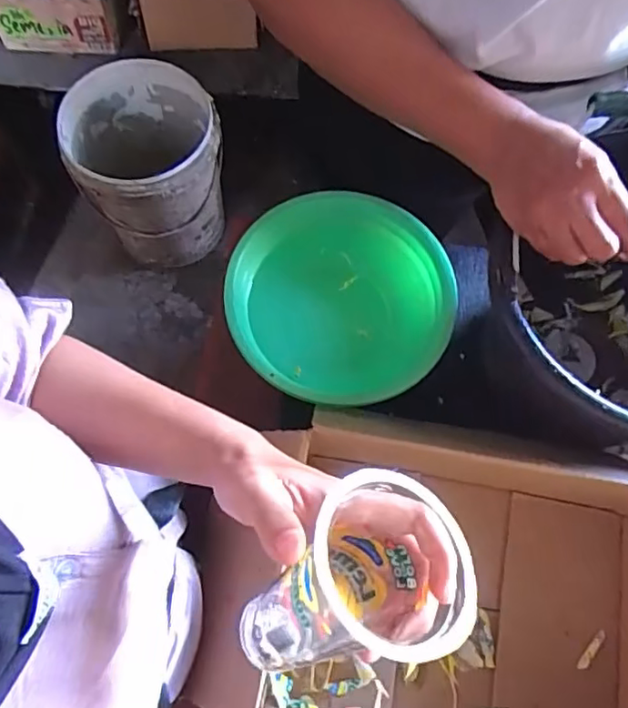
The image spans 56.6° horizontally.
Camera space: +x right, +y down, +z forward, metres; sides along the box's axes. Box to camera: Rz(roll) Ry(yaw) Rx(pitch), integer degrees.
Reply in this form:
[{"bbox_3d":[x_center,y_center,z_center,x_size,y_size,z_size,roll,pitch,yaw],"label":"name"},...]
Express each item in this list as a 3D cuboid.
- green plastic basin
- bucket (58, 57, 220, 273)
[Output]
[{"bbox_3d":[0.029,-0.052,0.620,0.221,0.067,0.225,0,71,-1],"label":"green plastic basin"},{"bbox_3d":[-0.347,-0.404,1.288,0.289,0.339,0.291,0,71,-1],"label":"bucket"}]

